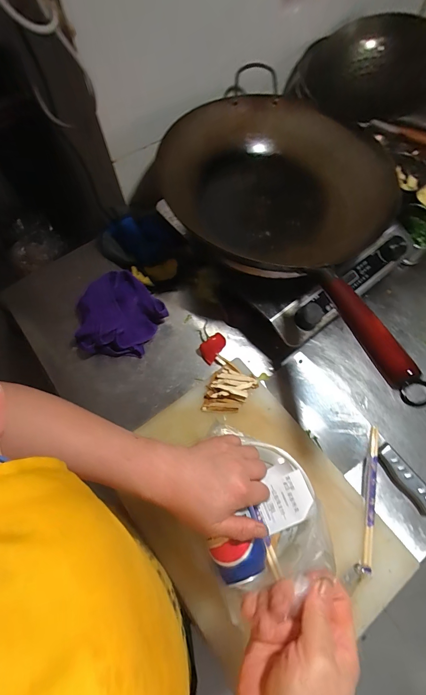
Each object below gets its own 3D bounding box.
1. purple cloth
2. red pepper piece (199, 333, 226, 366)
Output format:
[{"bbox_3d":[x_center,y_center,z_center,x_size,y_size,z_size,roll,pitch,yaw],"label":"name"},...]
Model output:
[{"bbox_3d":[-0.177,-0.056,0.571,0.156,0.063,0.159,-37,71,-14],"label":"purple cloth"},{"bbox_3d":[-0.002,-0.001,0.564,0.031,0.025,0.051,35,71,14],"label":"red pepper piece"}]

